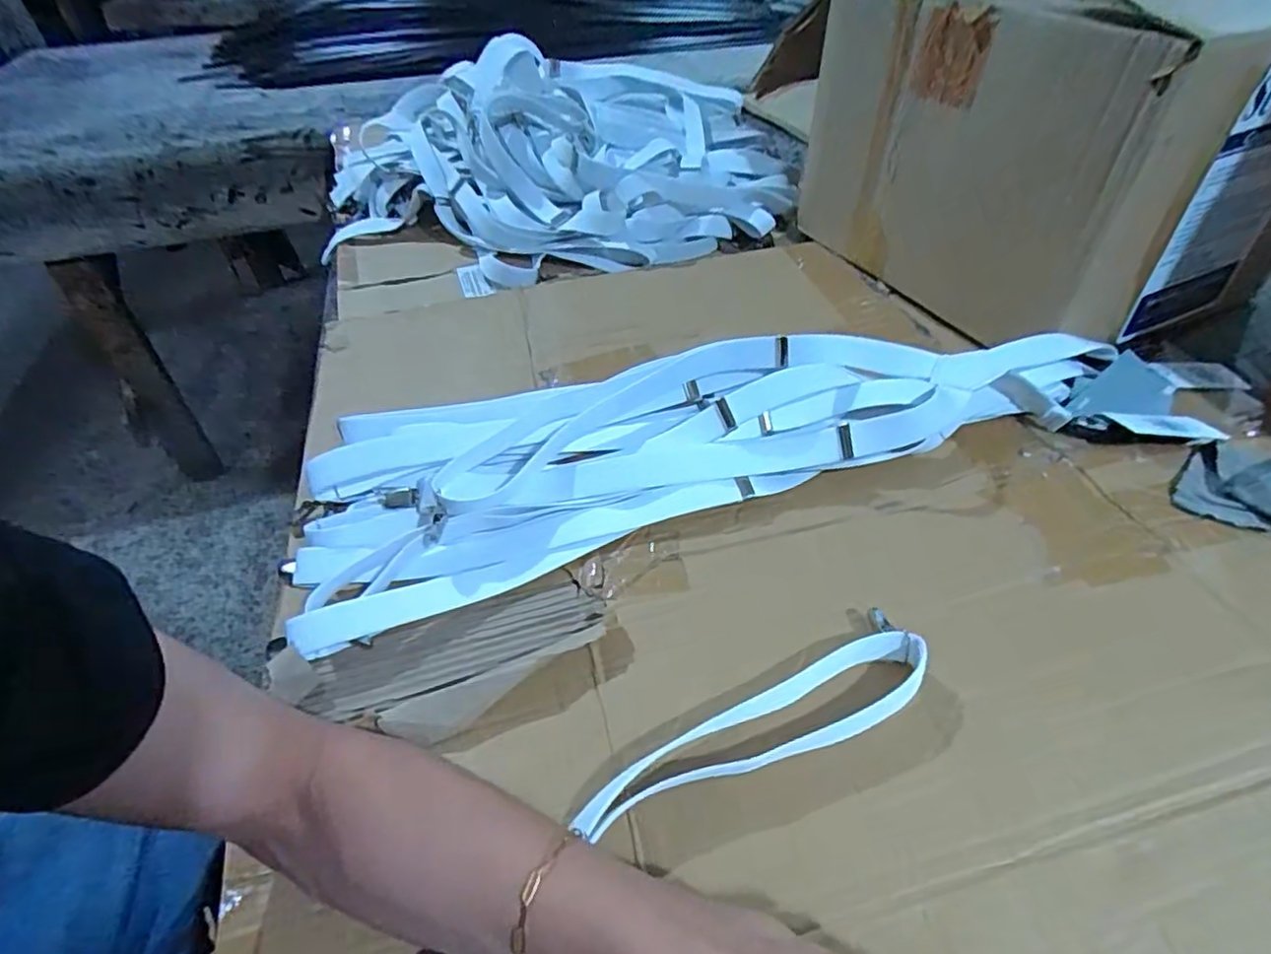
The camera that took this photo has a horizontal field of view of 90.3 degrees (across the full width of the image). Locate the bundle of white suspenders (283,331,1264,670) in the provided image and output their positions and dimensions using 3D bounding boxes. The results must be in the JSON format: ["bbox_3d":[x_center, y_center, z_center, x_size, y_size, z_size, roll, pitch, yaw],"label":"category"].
[{"bbox_3d":[0.097,-0.046,0.490,0.701,0.052,0.220,-13,45,-7],"label":"bundle of white suspenders"}]

